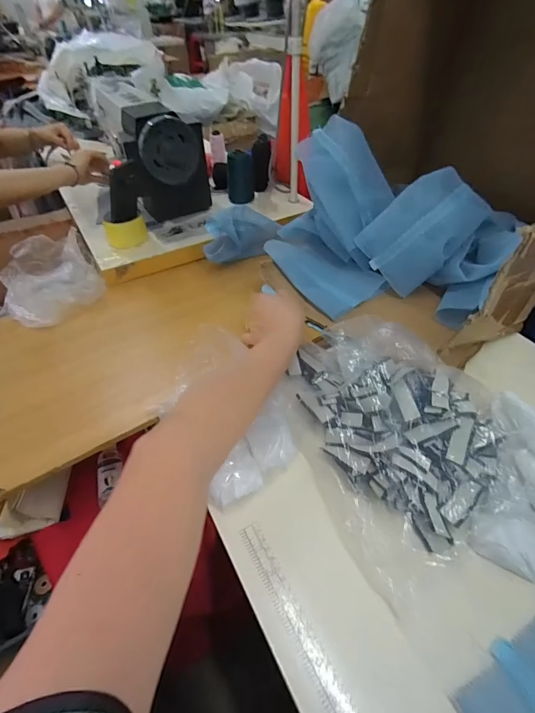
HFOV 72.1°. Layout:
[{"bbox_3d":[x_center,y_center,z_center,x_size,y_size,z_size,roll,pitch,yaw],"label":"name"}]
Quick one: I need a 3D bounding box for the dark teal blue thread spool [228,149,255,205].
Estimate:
[{"bbox_3d":[-0.065,-0.439,0.900,0.066,0.107,0.053,-4,45,-2],"label":"dark teal blue thread spool"}]

